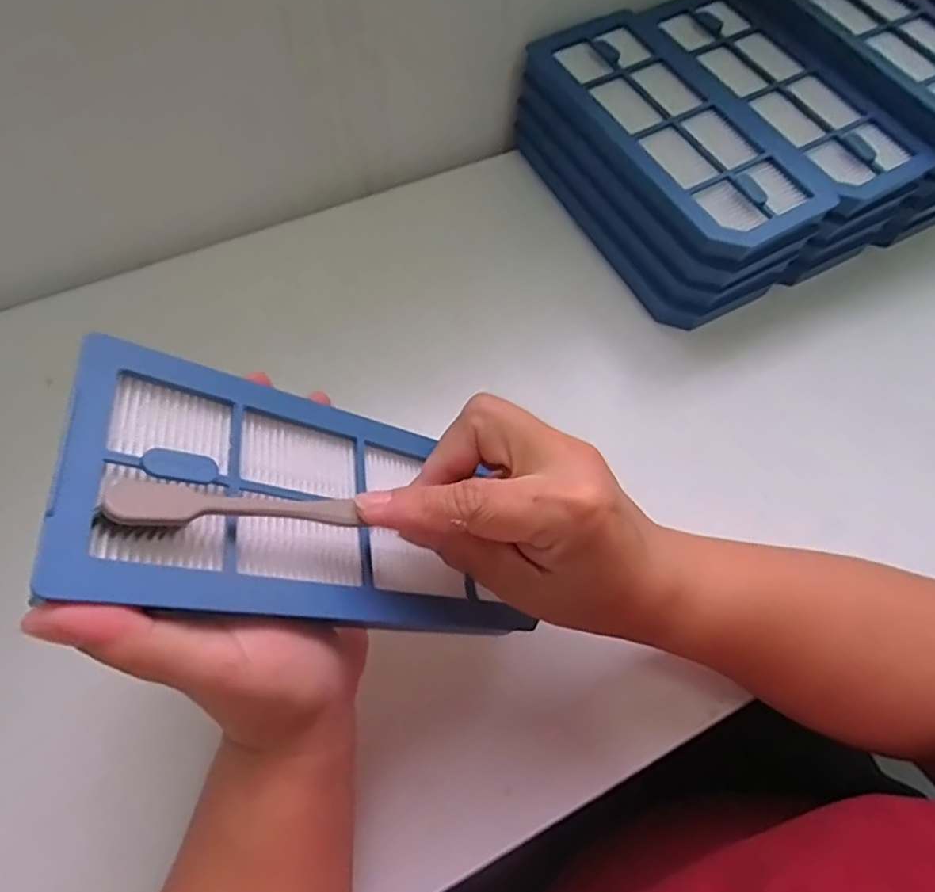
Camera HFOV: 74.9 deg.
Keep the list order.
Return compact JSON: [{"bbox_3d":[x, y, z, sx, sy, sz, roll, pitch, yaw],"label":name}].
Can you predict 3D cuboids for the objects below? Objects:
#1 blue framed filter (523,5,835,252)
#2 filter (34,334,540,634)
[{"bbox_3d":[0.129,-0.204,0.391,0.089,0.024,0.204,-27,69,-15],"label":"blue framed filter"},{"bbox_3d":[-0.053,0.024,0.231,0.172,0.009,0.085,19,50,-40],"label":"filter"}]

